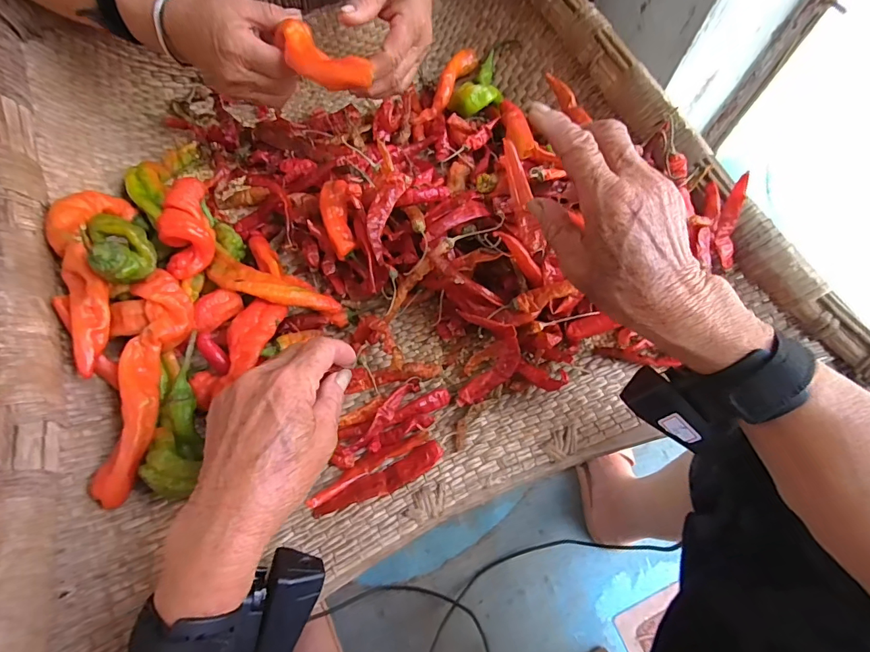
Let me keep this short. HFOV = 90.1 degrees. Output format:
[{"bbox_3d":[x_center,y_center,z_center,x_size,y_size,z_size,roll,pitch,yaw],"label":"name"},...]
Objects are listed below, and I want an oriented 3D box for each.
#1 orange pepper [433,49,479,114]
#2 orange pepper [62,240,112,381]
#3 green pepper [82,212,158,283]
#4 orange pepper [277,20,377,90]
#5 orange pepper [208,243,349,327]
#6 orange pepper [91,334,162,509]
[{"bbox_3d":[0.022,-0.301,0.528,0.025,0.020,0.101,27,68,10],"label":"orange pepper"},{"bbox_3d":[-0.255,-0.015,0.320,0.027,0.023,0.099,-20,68,-10],"label":"orange pepper"},{"bbox_3d":[-0.245,-0.063,0.331,0.039,0.038,0.057,-39,72,-17],"label":"green pepper"},{"bbox_3d":[-0.093,-0.214,0.348,0.041,0.017,0.090,-39,72,-17],"label":"orange pepper"},{"bbox_3d":[-0.137,-0.033,0.379,0.127,0.032,0.037,21,67,-6],"label":"orange pepper"},{"bbox_3d":[-0.209,0.063,0.300,0.027,0.019,0.111,2,66,0],"label":"orange pepper"}]

